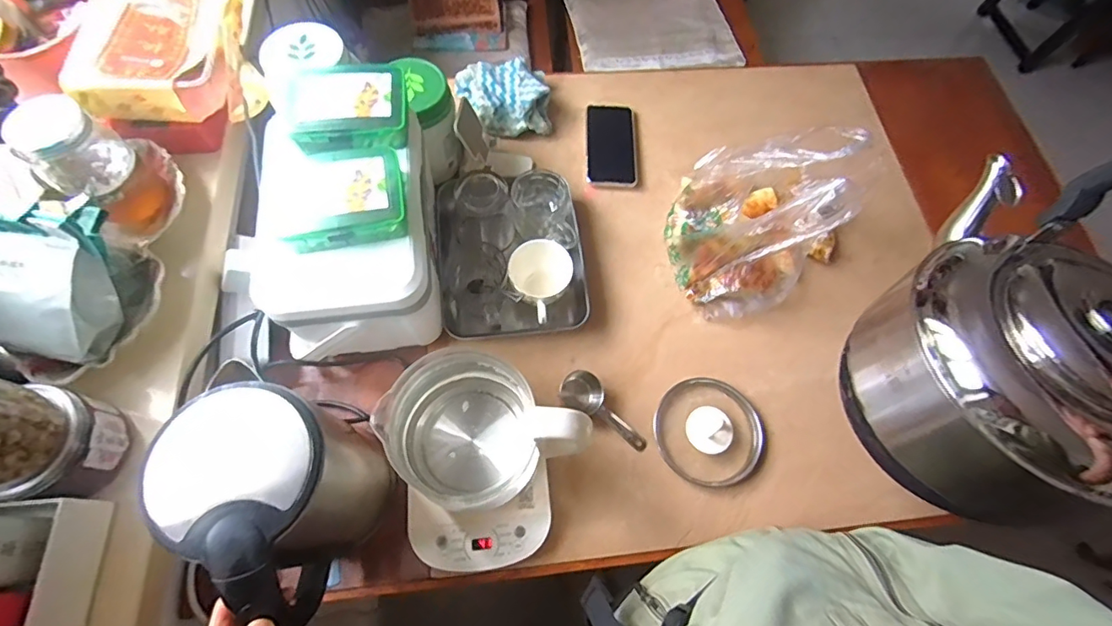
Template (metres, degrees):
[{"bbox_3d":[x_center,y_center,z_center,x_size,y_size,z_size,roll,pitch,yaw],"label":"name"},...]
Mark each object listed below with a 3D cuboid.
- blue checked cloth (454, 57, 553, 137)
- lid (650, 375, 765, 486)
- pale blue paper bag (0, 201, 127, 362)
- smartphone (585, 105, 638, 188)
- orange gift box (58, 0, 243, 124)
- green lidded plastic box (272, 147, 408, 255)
[{"bbox_3d":[-0.085,-0.352,0.835,0.143,0.058,0.124,-8,68,-6],"label":"blue checked cloth"},{"bbox_3d":[0.197,0.149,0.658,0.131,0.031,0.134,1,67,-2],"label":"lid"},{"bbox_3d":[-0.500,-0.038,0.488,0.106,0.131,0.133,13,67,3],"label":"pale blue paper bag"},{"bbox_3d":[0.092,-0.276,0.842,0.082,0.015,0.167,2,67,-2],"label":"smartphone"},{"bbox_3d":[-0.476,-0.319,0.628,0.152,0.064,0.196,-1,67,-3],"label":"orange gift box"},{"bbox_3d":[-0.224,-0.119,0.541,0.128,0.036,0.097,-15,69,-9],"label":"green lidded plastic box"}]

